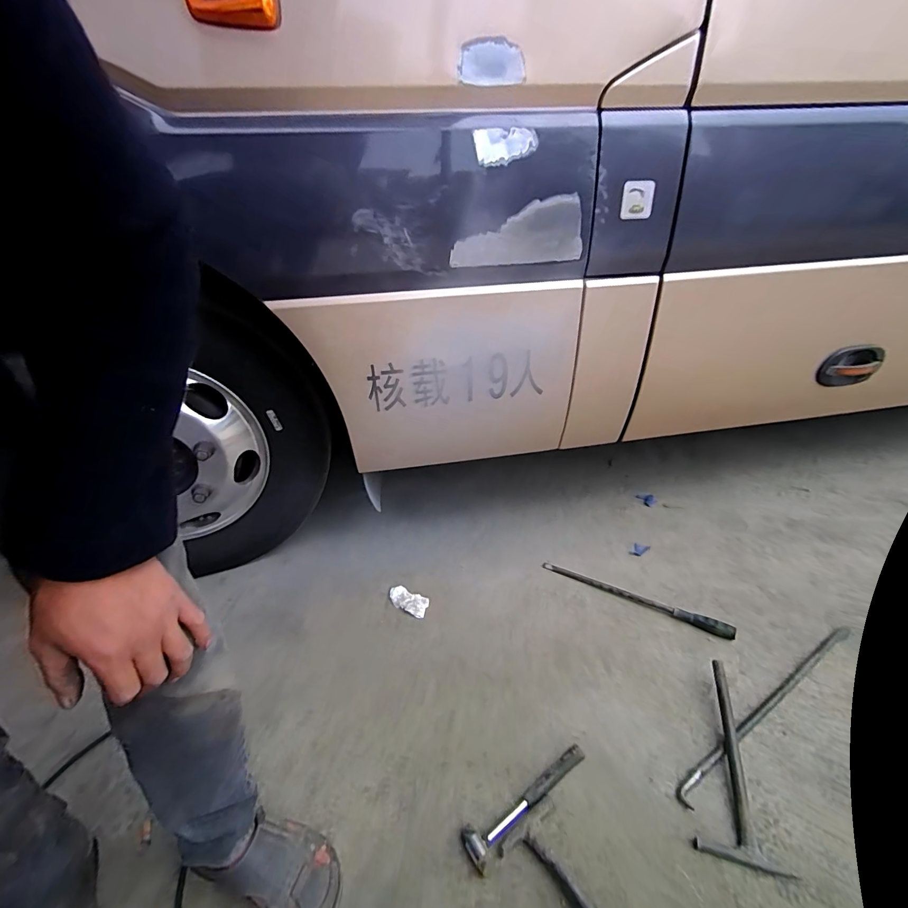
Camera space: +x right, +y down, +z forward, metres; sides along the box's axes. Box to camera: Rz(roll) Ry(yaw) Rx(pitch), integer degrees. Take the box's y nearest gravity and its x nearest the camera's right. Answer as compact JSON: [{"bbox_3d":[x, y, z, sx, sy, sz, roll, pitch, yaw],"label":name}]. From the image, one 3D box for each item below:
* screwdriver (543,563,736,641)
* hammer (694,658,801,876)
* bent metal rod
[{"bbox_3d":[0.425,0.340,1.004,0.430,0.024,0.032,15,34,29],"label":"screwdriver"},{"bbox_3d":[0.478,0.507,0.701,0.122,0.028,0.311,12,32,24],"label":"hammer"},{"bbox_3d":[0.595,0.463,0.779,0.549,0.020,0.030,-19,33,-26],"label":"bent metal rod"}]

